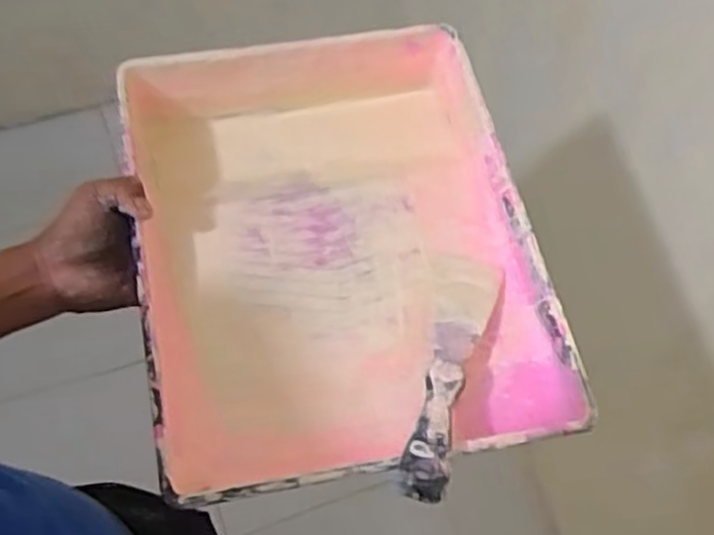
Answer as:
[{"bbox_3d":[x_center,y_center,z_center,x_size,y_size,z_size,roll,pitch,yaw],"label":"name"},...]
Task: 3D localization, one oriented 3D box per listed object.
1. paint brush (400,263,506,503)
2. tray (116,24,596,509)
[{"bbox_3d":[0.060,0.064,0.495,0.045,0.015,0.196,14,43,6],"label":"paint brush"},{"bbox_3d":[-0.014,-0.015,0.565,0.275,0.092,0.347,-10,63,-7],"label":"tray"}]

